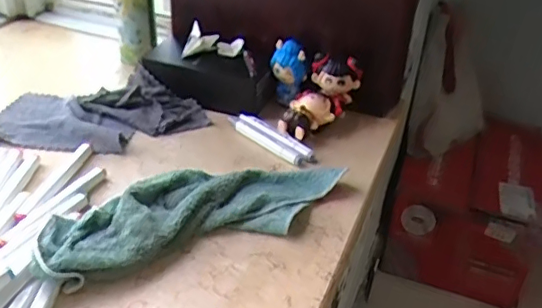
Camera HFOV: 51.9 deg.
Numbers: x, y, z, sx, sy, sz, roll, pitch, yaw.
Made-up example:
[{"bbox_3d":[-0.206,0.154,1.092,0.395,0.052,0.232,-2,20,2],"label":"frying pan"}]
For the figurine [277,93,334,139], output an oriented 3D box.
[{"bbox_3d":[0.052,-0.052,0.783,0.070,0.048,0.089,11,34,10],"label":"figurine"}]

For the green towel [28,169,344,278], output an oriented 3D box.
[{"bbox_3d":[-0.079,0.060,0.619,0.331,0.037,0.122,-12,37,-23],"label":"green towel"}]

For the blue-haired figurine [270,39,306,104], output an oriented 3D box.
[{"bbox_3d":[0.026,-0.125,0.837,0.051,0.095,0.040,0,34,-7],"label":"blue-haired figurine"}]

